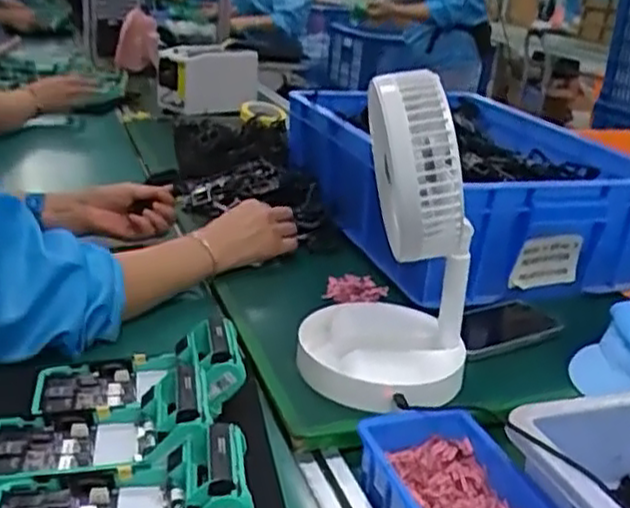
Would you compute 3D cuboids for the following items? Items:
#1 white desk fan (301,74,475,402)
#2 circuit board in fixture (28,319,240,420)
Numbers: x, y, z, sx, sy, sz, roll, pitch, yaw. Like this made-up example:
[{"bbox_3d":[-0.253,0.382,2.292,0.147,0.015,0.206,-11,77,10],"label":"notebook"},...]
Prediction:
[{"bbox_3d":[0.071,-0.017,0.670,0.154,0.281,0.159,6,22,3],"label":"white desk fan"},{"bbox_3d":[-0.152,0.112,0.644,0.183,0.056,0.098,-12,21,6],"label":"circuit board in fixture"}]

